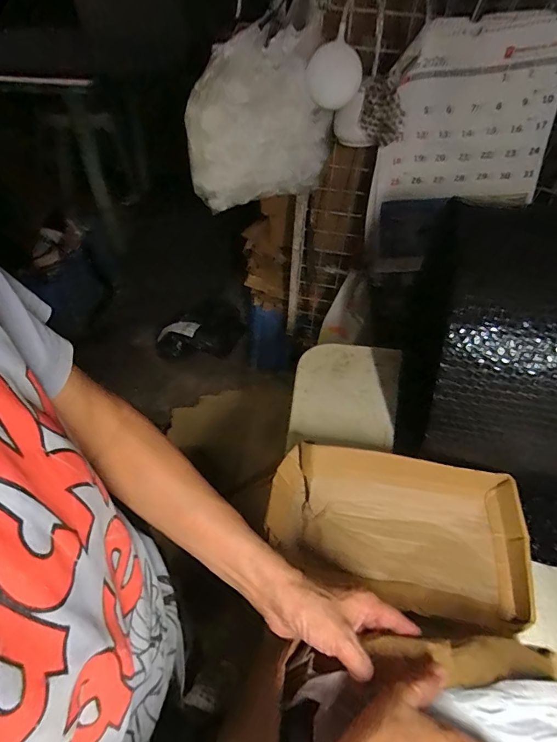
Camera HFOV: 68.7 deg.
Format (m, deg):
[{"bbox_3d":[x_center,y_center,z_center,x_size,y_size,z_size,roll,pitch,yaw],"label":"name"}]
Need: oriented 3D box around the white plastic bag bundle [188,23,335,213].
[{"bbox_3d":[-0.038,-0.446,0.737,0.254,0.236,0.137,-21,51,-20],"label":"white plastic bag bundle"}]

